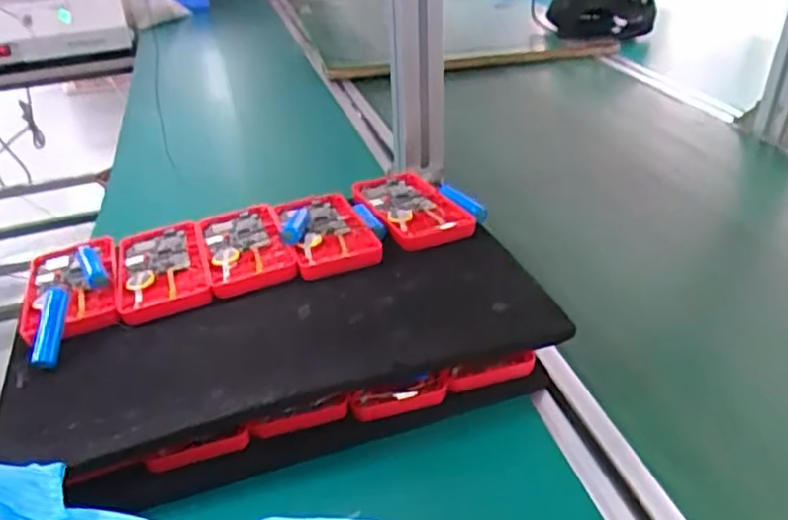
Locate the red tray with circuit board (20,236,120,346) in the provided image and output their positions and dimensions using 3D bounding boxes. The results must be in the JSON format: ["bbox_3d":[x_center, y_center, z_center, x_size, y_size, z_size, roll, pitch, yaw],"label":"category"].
[{"bbox_3d":[-0.231,0.018,0.455,0.062,0.016,0.111,-15,35,-17],"label":"red tray with circuit board"}]

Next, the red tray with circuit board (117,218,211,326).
[{"bbox_3d":[-0.173,0.007,0.476,0.060,0.014,0.112,-14,35,-15],"label":"red tray with circuit board"}]

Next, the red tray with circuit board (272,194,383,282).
[{"bbox_3d":[-0.053,-0.022,0.492,0.061,0.012,0.115,-13,34,-15],"label":"red tray with circuit board"}]

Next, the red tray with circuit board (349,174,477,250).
[{"bbox_3d":[0.012,-0.044,0.526,0.062,0.014,0.113,-17,35,-19],"label":"red tray with circuit board"}]

